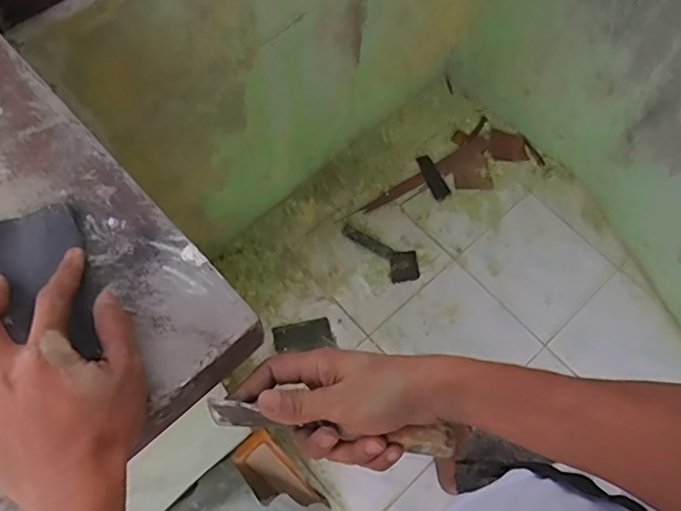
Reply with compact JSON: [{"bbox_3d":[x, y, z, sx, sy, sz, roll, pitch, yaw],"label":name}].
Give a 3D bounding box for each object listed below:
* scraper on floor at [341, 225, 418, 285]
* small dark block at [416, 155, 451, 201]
[{"bbox_3d":[0.110,-0.019,1.425,0.221,0.022,0.094,43,70,15],"label":"scraper on floor"},{"bbox_3d":[0.250,-0.212,1.524,0.045,0.009,0.139,-22,69,-12],"label":"small dark block"}]

